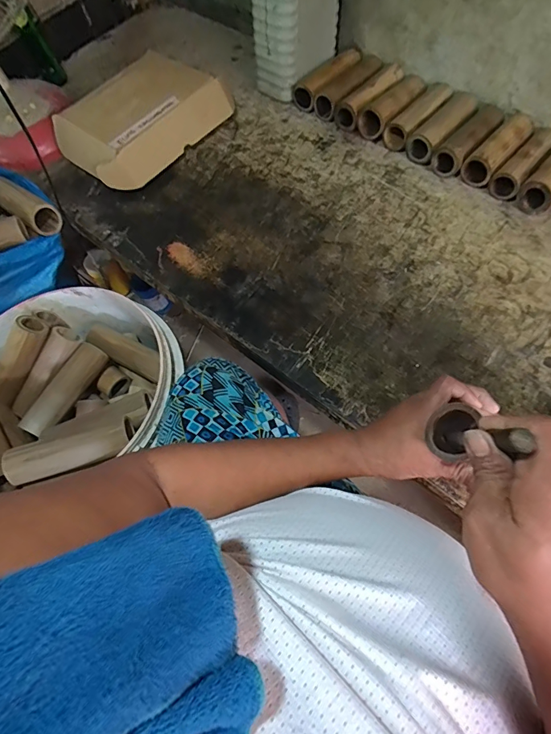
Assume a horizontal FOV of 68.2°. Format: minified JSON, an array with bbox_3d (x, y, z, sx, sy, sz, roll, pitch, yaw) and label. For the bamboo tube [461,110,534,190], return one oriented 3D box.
[{"bbox_3d":[0.414,-0.403,0.747,0.057,0.057,0.182,37,71,20],"label":"bamboo tube"}]

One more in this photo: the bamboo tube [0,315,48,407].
[{"bbox_3d":[-0.460,-0.009,0.719,0.045,0.048,0.171,37,104,18],"label":"bamboo tube"}]

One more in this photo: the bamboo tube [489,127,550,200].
[{"bbox_3d":[0.454,-0.371,0.734,0.049,0.046,0.179,38,71,20],"label":"bamboo tube"}]

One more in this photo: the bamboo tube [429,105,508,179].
[{"bbox_3d":[0.370,-0.432,0.762,0.059,0.054,0.188,36,71,20],"label":"bamboo tube"}]

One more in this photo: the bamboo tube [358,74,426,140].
[{"bbox_3d":[0.242,-0.523,0.817,0.063,0.052,0.180,36,71,20],"label":"bamboo tube"}]

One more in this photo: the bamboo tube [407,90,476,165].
[{"bbox_3d":[0.326,-0.461,0.782,0.059,0.049,0.187,37,71,20],"label":"bamboo tube"}]

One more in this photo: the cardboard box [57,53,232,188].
[{"bbox_3d":[-0.247,-0.490,0.807,0.179,0.105,0.325,36,71,20],"label":"cardboard box"}]

